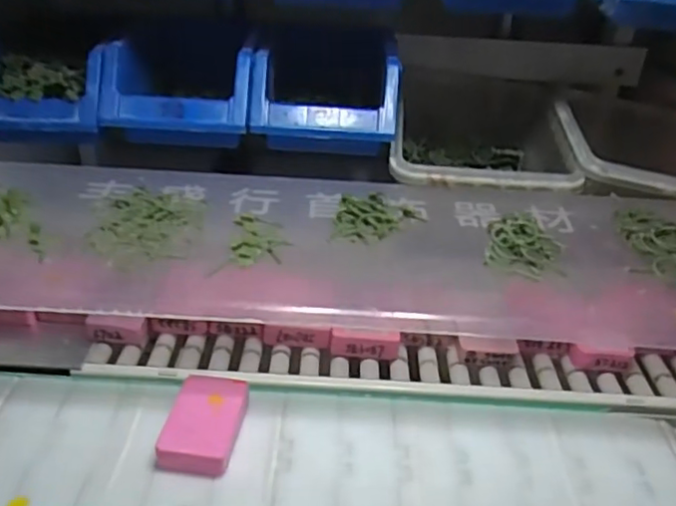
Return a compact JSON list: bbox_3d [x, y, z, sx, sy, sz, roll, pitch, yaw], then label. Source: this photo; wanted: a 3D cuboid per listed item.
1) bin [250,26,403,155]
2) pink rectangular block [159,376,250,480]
[{"bbox_3d":[-0.011,-0.140,0.567,0.127,0.088,0.134,1,32,-4],"label":"bin"},{"bbox_3d":[-0.087,0.112,0.415,0.044,0.018,0.072,7,32,5],"label":"pink rectangular block"}]

